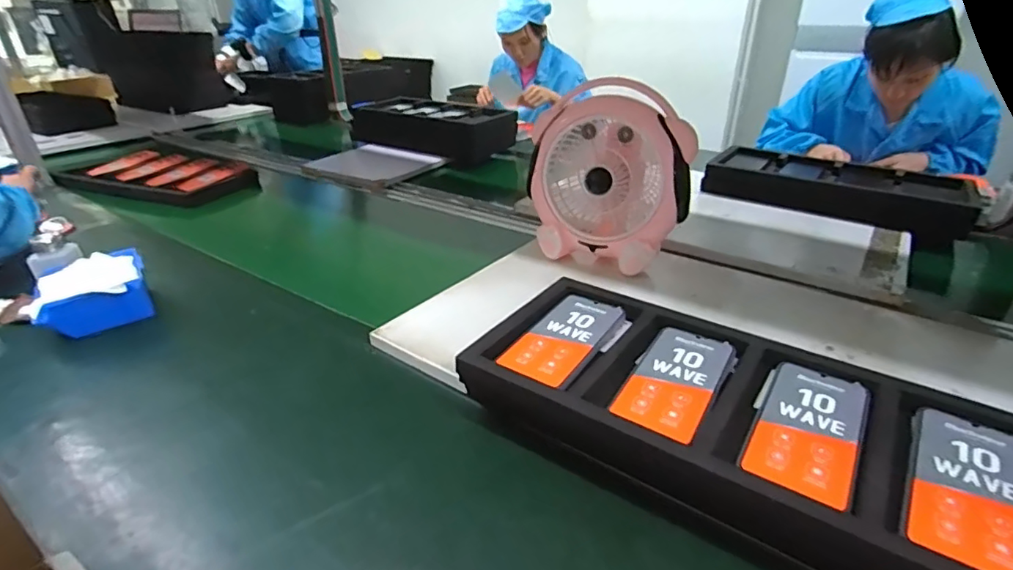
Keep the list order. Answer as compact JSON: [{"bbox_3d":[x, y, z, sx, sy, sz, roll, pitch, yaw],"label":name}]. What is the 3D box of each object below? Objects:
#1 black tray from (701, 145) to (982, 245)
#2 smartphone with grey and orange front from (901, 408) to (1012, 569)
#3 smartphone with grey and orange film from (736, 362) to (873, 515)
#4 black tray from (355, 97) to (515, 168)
[{"bbox_3d":[0.682,-0.203,1.105,0.476,0.060,0.219,21,35,33],"label":"black tray"},{"bbox_3d":[0.351,0.152,0.393,0.077,0.010,0.171,21,35,33],"label":"smartphone with grey and orange front"},{"bbox_3d":[0.259,0.121,0.455,0.080,0.008,0.169,20,35,31],"label":"smartphone with grey and orange film"},{"bbox_3d":[-0.231,-0.486,1.623,0.522,0.114,0.212,17,33,27],"label":"black tray"}]

